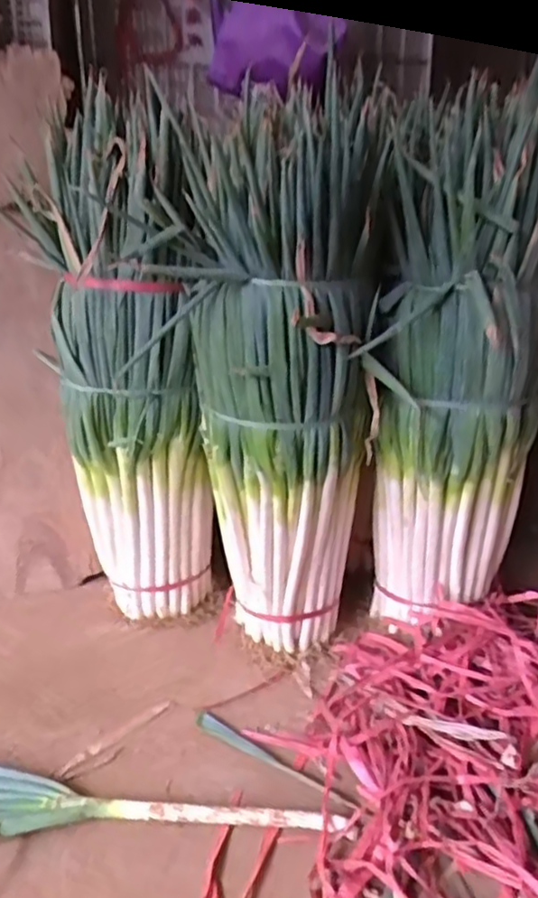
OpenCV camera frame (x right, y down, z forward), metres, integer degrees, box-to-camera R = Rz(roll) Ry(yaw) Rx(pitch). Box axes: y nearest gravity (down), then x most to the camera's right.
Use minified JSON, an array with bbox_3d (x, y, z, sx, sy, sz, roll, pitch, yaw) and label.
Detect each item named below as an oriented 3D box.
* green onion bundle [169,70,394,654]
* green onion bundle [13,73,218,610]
[{"bbox_3d":[0.020,-0.088,1.090,0.279,0.828,0.233,6,22,15],"label":"green onion bundle"},{"bbox_3d":[-0.254,-0.115,1.174,0.343,0.846,0.167,19,28,39],"label":"green onion bundle"}]

